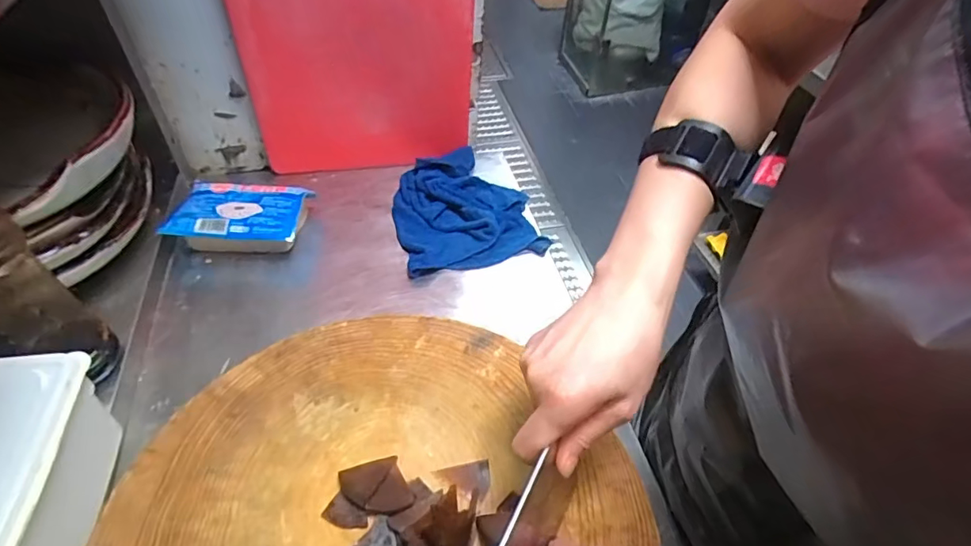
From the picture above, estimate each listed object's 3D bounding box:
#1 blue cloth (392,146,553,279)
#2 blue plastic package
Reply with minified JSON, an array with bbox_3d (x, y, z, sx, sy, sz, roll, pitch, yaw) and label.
[{"bbox_3d":[-0.032,-0.093,0.715,0.188,0.040,0.199,-12,49,-15],"label":"blue cloth"},{"bbox_3d":[-0.303,-0.065,0.651,0.145,0.053,0.096,1,47,-3],"label":"blue plastic package"}]

